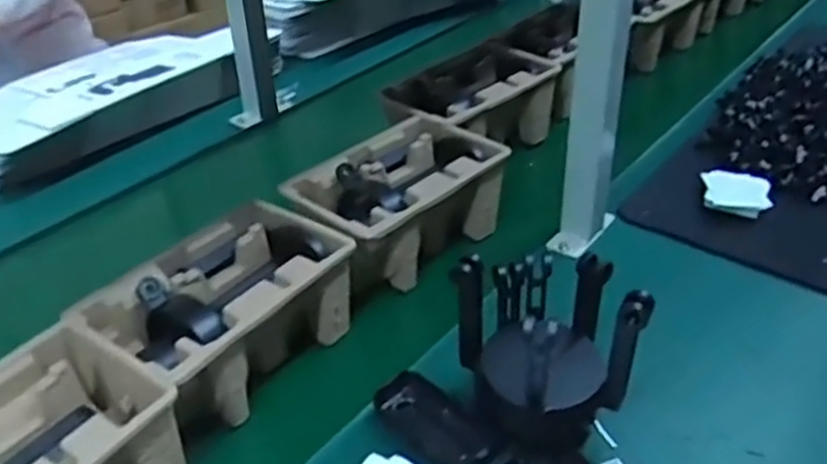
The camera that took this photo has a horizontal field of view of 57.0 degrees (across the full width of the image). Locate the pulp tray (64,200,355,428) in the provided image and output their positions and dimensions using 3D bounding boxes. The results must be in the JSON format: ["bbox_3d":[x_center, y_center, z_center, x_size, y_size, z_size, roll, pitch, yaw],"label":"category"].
[{"bbox_3d":[-0.173,0.072,0.698,0.145,0.091,0.215,22,41,29],"label":"pulp tray"}]

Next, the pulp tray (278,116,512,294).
[{"bbox_3d":[-0.018,-0.028,0.844,0.151,0.104,0.227,29,44,36],"label":"pulp tray"}]

